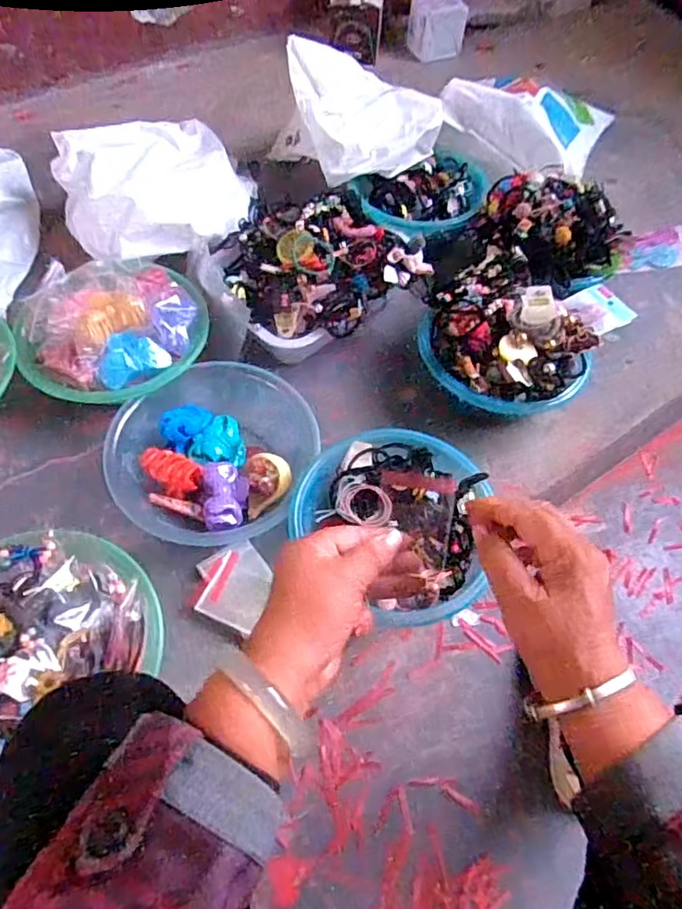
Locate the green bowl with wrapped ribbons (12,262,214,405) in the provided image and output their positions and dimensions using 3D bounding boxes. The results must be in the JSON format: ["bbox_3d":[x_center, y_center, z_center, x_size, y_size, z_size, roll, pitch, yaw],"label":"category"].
[{"bbox_3d":[-0.298,-0.171,0.750,0.219,0.075,0.228,1,58,-2],"label":"green bowl with wrapped ribbons"}]

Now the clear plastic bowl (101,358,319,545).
[{"bbox_3d":[-0.149,0.001,0.701,0.237,0.059,0.214,-34,66,-21],"label":"clear plastic bowl"}]

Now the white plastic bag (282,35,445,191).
[{"bbox_3d":[0.041,-0.559,0.933,0.214,0.125,0.199,-30,65,-19],"label":"white plastic bag"}]

